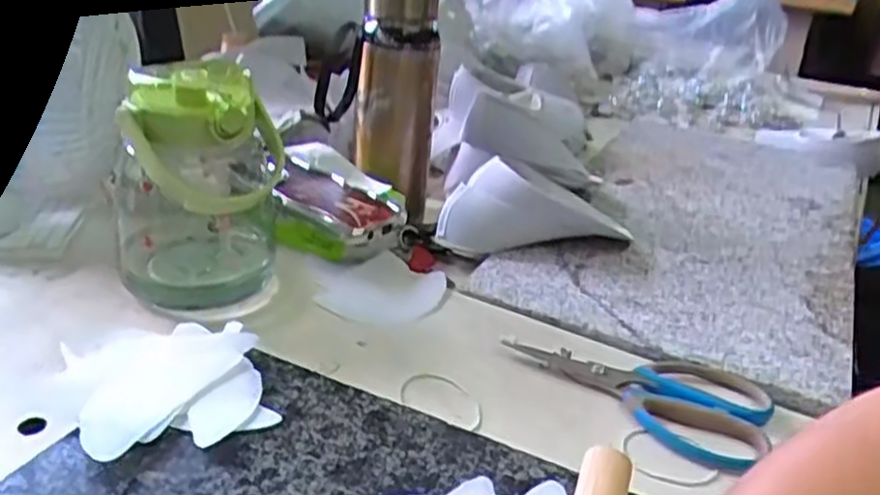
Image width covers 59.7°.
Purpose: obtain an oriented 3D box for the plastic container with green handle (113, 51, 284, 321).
[{"bbox_3d":[-0.182,-0.057,0.578,0.113,0.142,0.122,-4,29,-20],"label":"plastic container with green handle"}]

